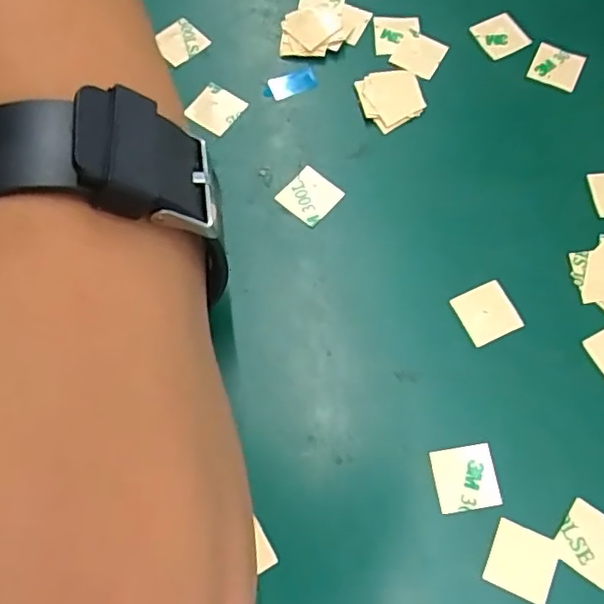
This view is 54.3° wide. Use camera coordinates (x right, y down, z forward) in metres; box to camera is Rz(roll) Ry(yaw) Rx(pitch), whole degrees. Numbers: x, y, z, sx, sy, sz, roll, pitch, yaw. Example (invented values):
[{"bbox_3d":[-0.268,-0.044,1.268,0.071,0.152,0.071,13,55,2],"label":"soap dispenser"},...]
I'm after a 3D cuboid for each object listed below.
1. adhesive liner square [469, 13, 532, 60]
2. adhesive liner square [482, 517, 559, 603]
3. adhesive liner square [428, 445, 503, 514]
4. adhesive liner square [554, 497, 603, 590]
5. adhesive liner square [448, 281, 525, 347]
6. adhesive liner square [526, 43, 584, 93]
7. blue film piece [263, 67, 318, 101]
[{"bbox_3d":[0.066,-0.089,0.197,0.015,0.004,0.014,-26,80,-6],"label":"adhesive liner square"},{"bbox_3d":[0.053,0.063,0.143,0.016,0.004,0.015,23,72,9],"label":"adhesive liner square"},{"bbox_3d":[0.041,0.045,0.149,0.015,0.004,0.015,-9,73,-1],"label":"adhesive liner square"},{"bbox_3d":[0.071,0.059,0.144,0.015,0.004,0.015,35,75,12],"label":"adhesive liner square"},{"bbox_3d":[0.051,0.003,0.163,0.015,0.004,0.015,-23,72,-8],"label":"adhesive liner square"},{"bbox_3d":[0.083,-0.077,0.192,0.016,0.004,0.014,26,72,9],"label":"adhesive liner square"},{"bbox_3d":[-0.004,-0.070,0.191,0.017,0.004,0.008,-19,84,-8],"label":"blue film piece"}]

